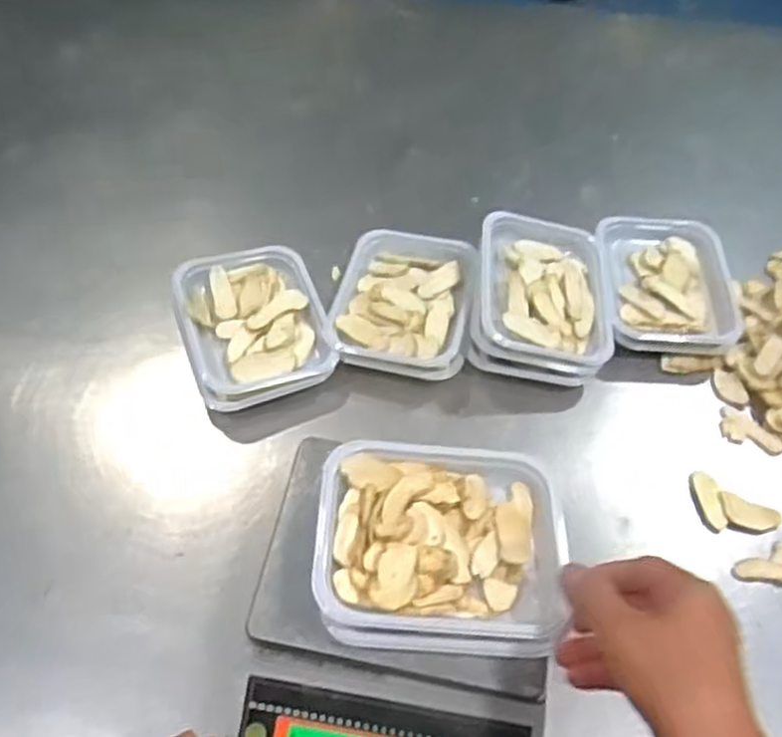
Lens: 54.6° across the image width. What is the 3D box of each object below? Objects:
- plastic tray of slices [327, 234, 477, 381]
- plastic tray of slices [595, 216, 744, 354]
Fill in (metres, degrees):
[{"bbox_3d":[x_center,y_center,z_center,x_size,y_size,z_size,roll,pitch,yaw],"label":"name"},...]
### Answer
[{"bbox_3d":[0.012,-0.061,0.692,0.119,0.041,0.154,9,57,4],"label":"plastic tray of slices"},{"bbox_3d":[0.254,-0.075,0.708,0.122,0.045,0.143,3,56,0],"label":"plastic tray of slices"}]

